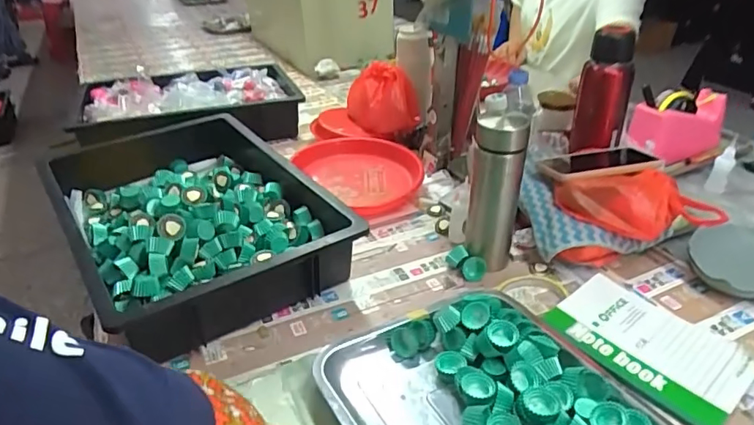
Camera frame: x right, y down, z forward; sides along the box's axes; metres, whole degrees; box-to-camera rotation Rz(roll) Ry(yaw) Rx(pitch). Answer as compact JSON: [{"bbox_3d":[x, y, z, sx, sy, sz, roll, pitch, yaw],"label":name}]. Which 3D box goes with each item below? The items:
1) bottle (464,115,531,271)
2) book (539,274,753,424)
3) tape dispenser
[{"bbox_3d":[0.155,-0.025,0.692,0.065,0.217,0.057,6,32,10],"label":"bottle"},{"bbox_3d":[0.311,0.147,0.598,0.140,0.015,0.196,-22,38,-32],"label":"book"},{"bbox_3d":[0.565,-0.164,0.984,0.235,0.106,0.092,-20,37,-29],"label":"tape dispenser"}]

